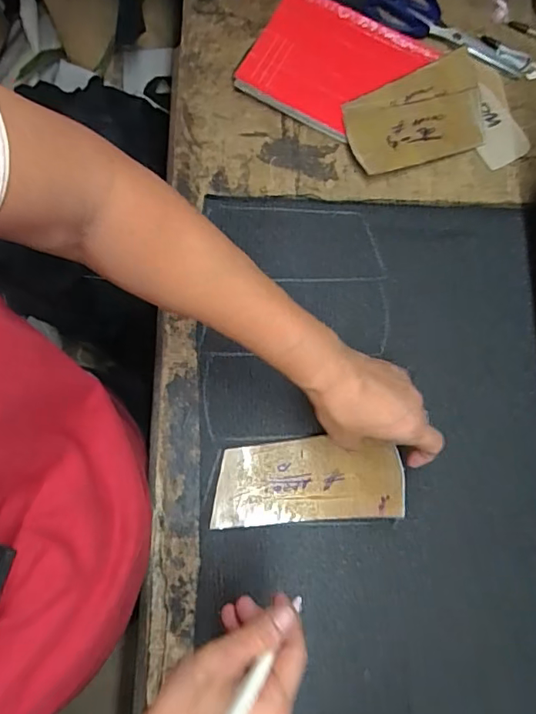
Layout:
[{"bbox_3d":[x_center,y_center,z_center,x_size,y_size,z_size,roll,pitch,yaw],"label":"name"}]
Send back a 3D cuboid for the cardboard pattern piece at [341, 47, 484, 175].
[{"bbox_3d":[0.157,-0.256,0.535,0.156,0.007,0.103,-20,83,-8],"label":"cardboard pattern piece"}]

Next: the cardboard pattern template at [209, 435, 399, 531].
[{"bbox_3d":[0.033,0.108,0.438,0.159,0.020,0.069,-5,76,9],"label":"cardboard pattern template"}]

